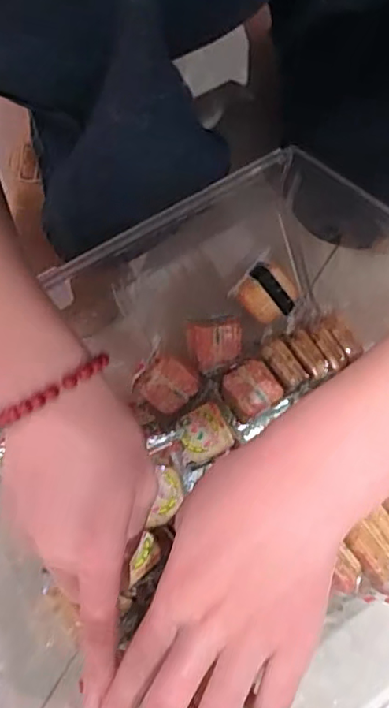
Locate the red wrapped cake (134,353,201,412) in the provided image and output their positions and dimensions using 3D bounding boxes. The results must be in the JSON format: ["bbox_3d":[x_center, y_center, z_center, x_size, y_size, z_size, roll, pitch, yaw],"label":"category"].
[{"bbox_3d":[-0.023,0.019,0.449,0.038,0.024,0.042,-41,109,4],"label":"red wrapped cake"}]

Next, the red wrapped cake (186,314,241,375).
[{"bbox_3d":[0.017,-0.008,0.450,0.042,0.022,0.035,-14,74,-7],"label":"red wrapped cake"}]

